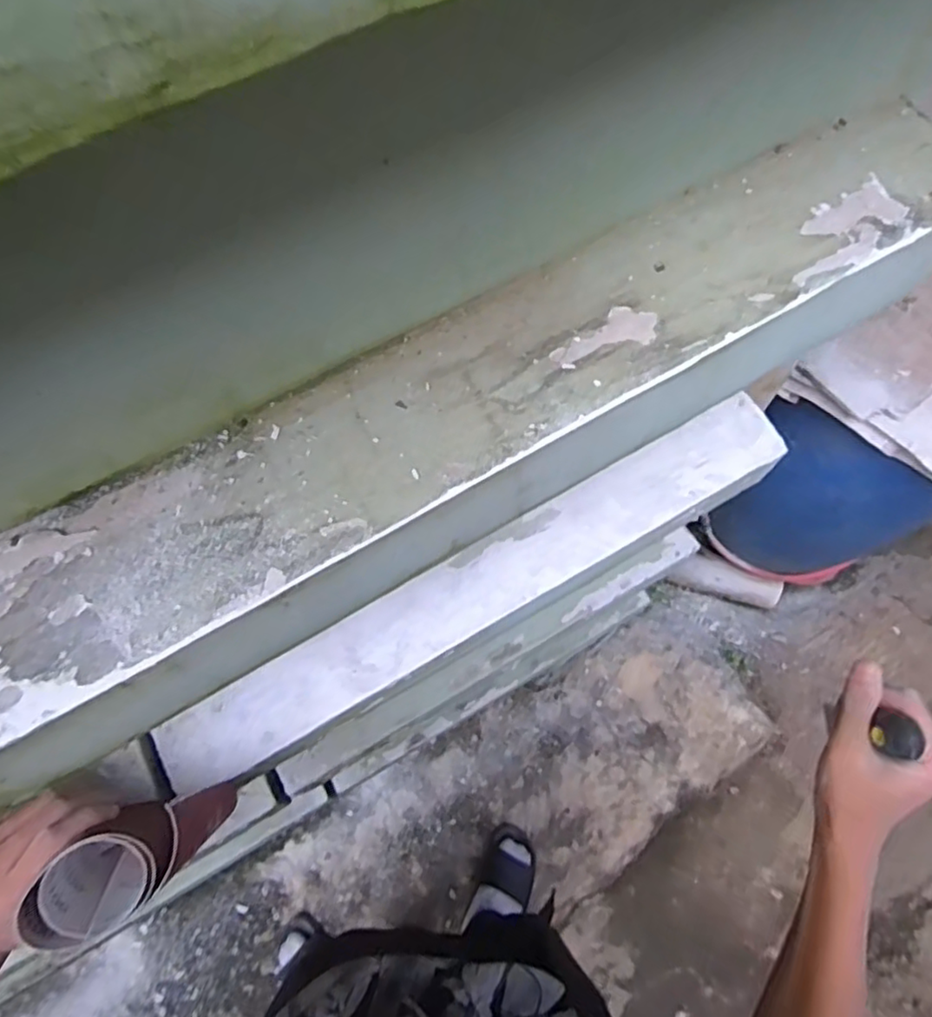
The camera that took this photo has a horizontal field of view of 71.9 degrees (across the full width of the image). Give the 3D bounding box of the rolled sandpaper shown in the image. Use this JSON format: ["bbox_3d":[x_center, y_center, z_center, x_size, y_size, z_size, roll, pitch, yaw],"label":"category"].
[{"bbox_3d":[-0.221,0.234,0.440,0.109,0.098,0.066,-31,70,-10],"label":"rolled sandpaper"}]

